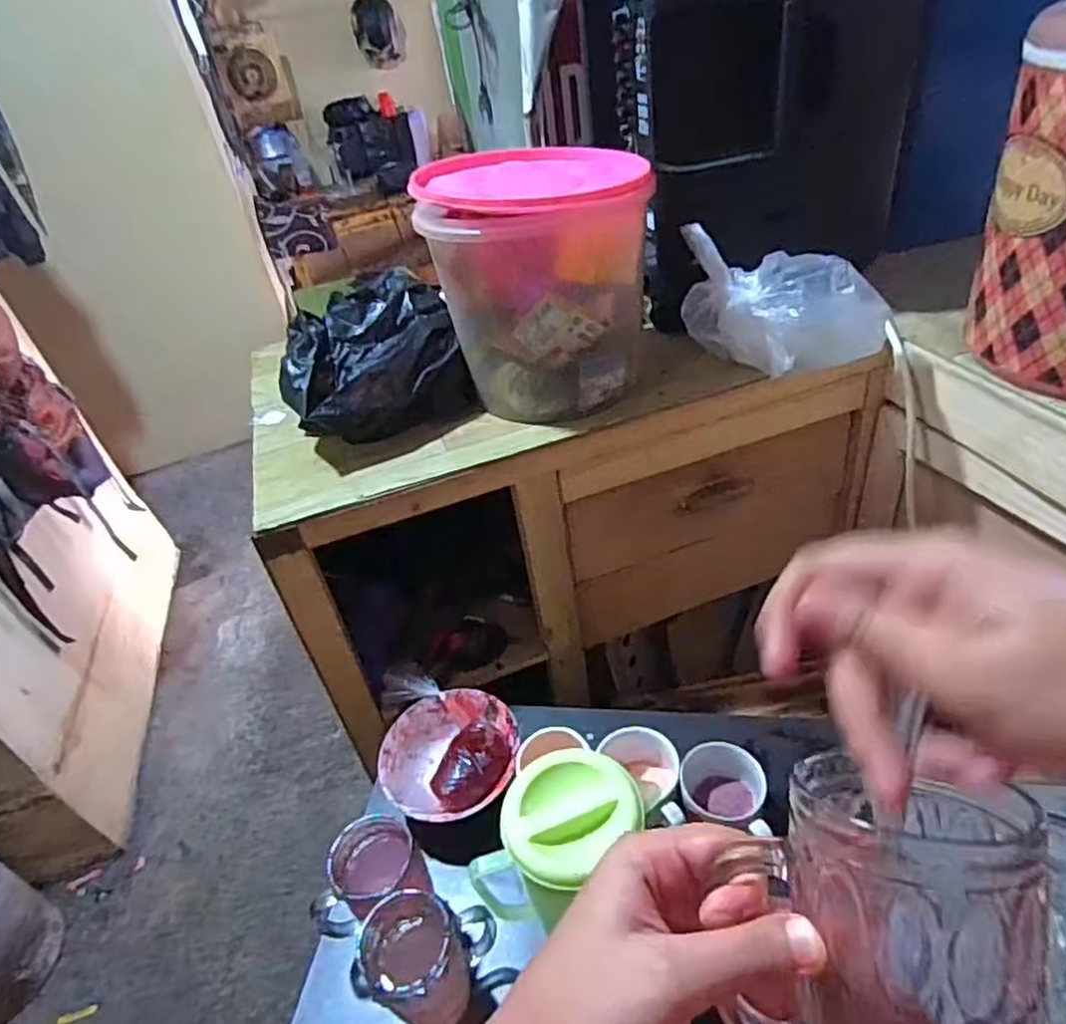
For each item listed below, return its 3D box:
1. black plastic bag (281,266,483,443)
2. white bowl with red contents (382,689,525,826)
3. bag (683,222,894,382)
[{"bbox_3d":[-0.198,-0.183,0.845,0.216,0.128,0.170,-28,41,-19],"label":"black plastic bag"},{"bbox_3d":[-0.090,0.271,0.775,0.148,0.047,0.141,-4,40,3],"label":"white bowl with red contents"},{"bbox_3d":[0.279,-0.226,0.781,0.226,0.115,0.115,4,41,19],"label":"bag"}]

